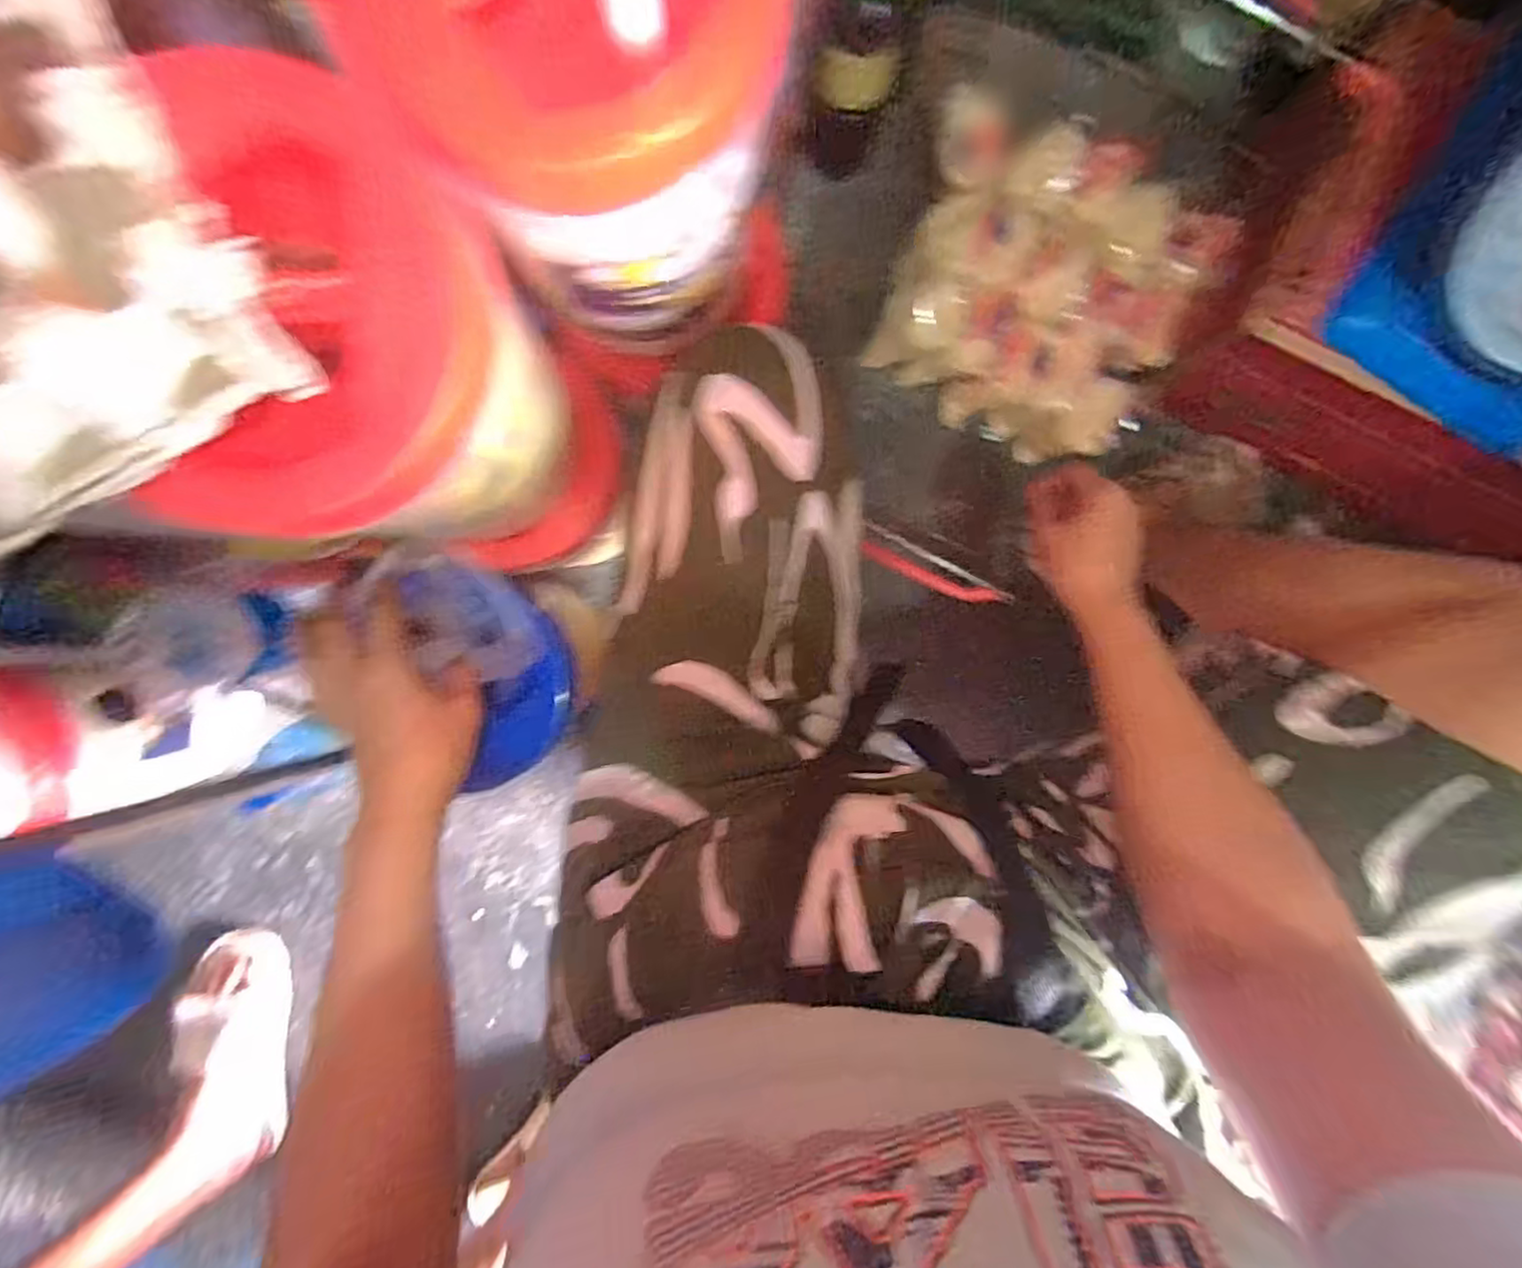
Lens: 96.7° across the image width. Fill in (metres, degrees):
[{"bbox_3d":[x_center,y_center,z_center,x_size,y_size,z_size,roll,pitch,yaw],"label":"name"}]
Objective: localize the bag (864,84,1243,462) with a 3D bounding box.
[{"bbox_3d":[0.255,-0.314,0.618,0.259,0.093,0.254,18,94,-2],"label":"bag"}]

